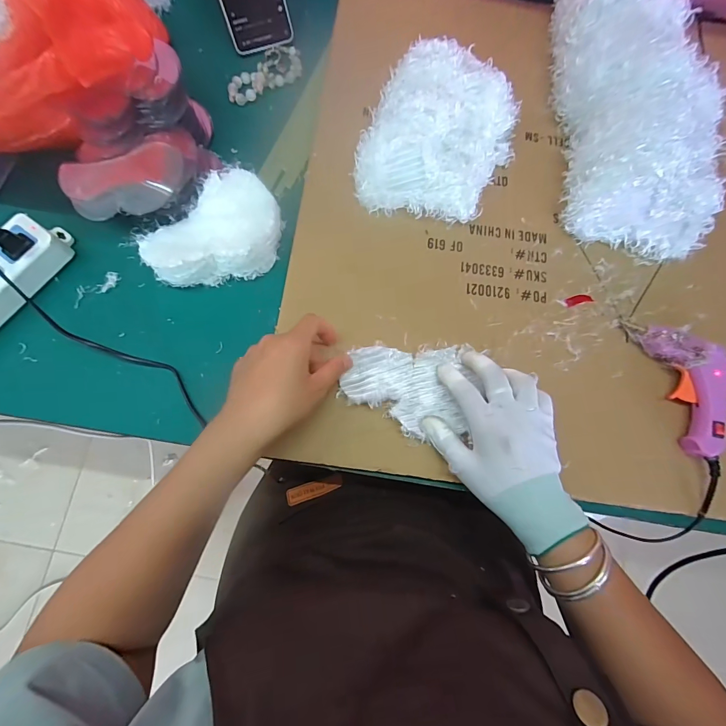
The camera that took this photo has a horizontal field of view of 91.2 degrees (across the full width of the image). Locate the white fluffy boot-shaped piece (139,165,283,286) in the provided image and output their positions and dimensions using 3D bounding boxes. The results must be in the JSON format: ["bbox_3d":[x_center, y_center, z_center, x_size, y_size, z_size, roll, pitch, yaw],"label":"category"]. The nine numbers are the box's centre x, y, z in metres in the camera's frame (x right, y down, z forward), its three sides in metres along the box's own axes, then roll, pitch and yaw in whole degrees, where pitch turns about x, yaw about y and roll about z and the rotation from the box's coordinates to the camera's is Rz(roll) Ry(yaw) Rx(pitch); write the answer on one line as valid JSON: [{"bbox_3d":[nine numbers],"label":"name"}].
[{"bbox_3d":[-0.160,-0.145,0.382,0.141,0.038,0.113,-8,76,-2],"label":"white fluffy boot-shaped piece"}]

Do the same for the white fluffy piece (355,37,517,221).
[{"bbox_3d":[0.087,-0.249,0.393,0.154,0.059,0.197,23,77,5],"label":"white fluffy piece"}]

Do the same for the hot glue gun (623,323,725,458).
[{"bbox_3d":[0.331,0.014,0.348,0.079,0.027,0.133,-16,77,-4],"label":"hot glue gun"}]

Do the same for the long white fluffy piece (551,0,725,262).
[{"bbox_3d":[0.309,-0.302,0.395,0.162,0.082,0.363,3,76,0],"label":"long white fluffy piece"}]

